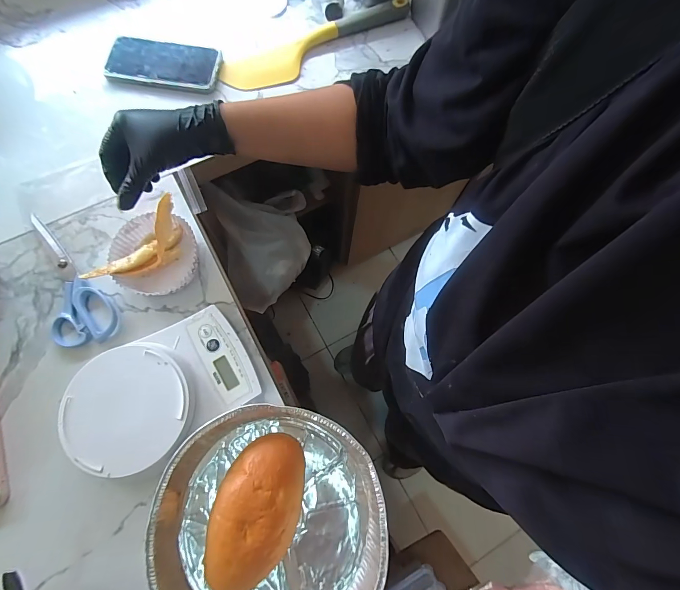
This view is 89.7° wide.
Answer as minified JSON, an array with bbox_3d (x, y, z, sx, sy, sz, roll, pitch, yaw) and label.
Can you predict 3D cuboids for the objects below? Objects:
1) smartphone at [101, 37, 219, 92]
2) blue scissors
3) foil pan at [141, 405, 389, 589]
[{"bbox_3d":[-0.263,-0.346,0.512,0.157,0.012,0.074,7,81,-2],"label":"smartphone"},{"bbox_3d":[-0.334,-0.023,0.417,0.065,0.014,0.192,-30,77,-11],"label":"blue scissors"},{"bbox_3d":[-0.068,0.226,0.337,0.213,0.043,0.214,1,73,-2],"label":"foil pan"}]

